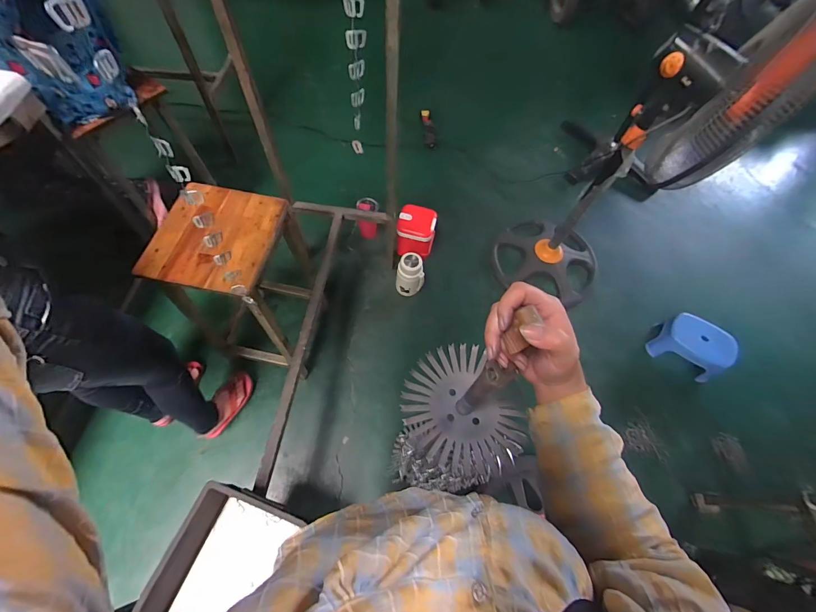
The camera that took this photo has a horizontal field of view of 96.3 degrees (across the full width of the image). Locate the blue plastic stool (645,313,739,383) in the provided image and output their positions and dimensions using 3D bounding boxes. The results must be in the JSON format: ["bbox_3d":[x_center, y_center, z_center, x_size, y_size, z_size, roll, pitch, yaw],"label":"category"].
[{"bbox_3d":[1.138,0.151,1.453,0.238,0.169,0.194,39,67,16],"label":"blue plastic stool"}]

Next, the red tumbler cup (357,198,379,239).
[{"bbox_3d":[-0.180,-0.391,1.653,0.096,0.188,0.092,1,62,-2],"label":"red tumbler cup"}]

